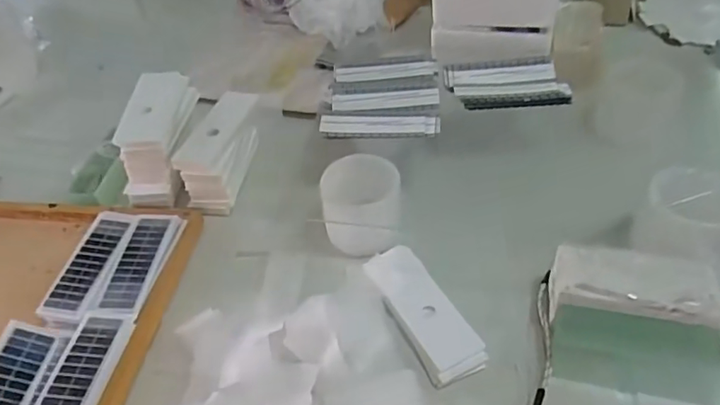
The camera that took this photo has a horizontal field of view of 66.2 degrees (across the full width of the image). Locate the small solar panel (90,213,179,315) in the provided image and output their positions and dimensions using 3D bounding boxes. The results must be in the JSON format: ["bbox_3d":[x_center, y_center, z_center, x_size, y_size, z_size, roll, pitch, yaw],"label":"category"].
[{"bbox_3d":[-0.253,0.067,0.627,0.051,0.008,0.136,5,48,7],"label":"small solar panel"}]

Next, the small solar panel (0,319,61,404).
[{"bbox_3d":[-0.342,0.181,0.531,0.051,0.012,0.142,17,42,-14],"label":"small solar panel"}]

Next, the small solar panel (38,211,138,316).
[{"bbox_3d":[-0.306,0.066,0.632,0.052,0.005,0.139,5,49,7],"label":"small solar panel"}]

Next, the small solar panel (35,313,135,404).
[{"bbox_3d":[-0.267,0.169,0.522,0.055,0.010,0.142,2,47,10],"label":"small solar panel"}]

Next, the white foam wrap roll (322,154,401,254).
[{"bbox_3d":[0.003,0.002,0.629,0.088,0.074,0.081,-10,47,-3],"label":"white foam wrap roll"}]

